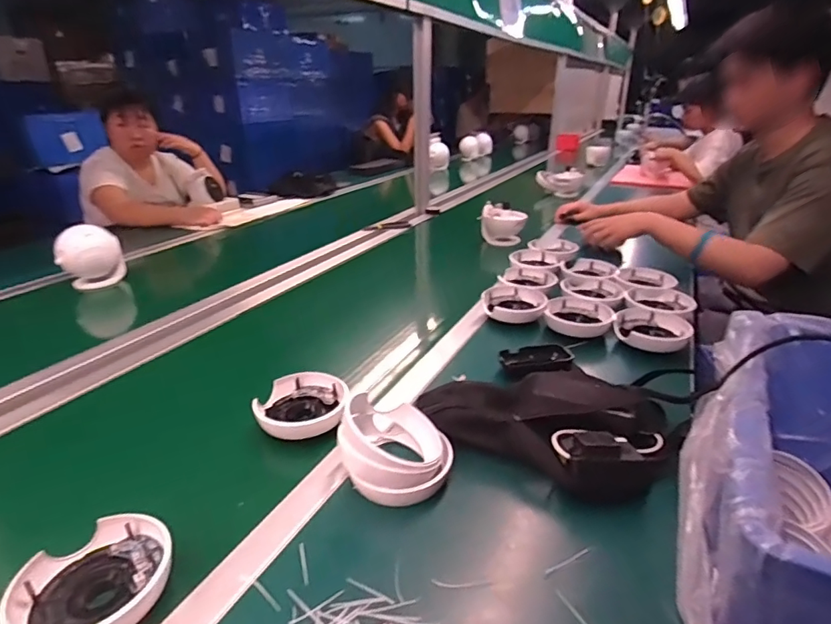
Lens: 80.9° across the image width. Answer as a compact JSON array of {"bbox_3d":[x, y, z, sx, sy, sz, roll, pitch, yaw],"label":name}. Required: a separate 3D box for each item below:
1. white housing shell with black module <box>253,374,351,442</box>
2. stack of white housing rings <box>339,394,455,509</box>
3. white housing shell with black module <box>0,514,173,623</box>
[{"bbox_3d":[-0.148,0.121,0.634,0.115,0.037,0.094,-13,27,-23],"label":"white housing shell with black module"},{"bbox_3d":[-0.018,0.144,0.542,0.114,0.079,0.114,3,25,9],"label":"stack of white housing rings"},{"bbox_3d":[-0.267,0.226,0.406,0.097,0.035,0.112,19,32,37],"label":"white housing shell with black module"}]

